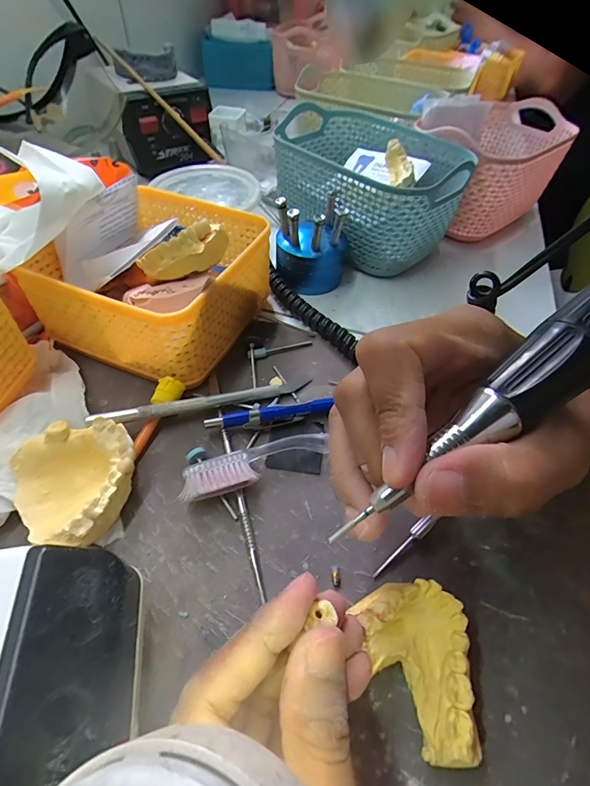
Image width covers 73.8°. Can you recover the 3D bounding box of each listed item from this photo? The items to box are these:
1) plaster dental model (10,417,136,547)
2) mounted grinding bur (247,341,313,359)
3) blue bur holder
[{"bbox_3d":[-0.111,0.045,0.205,0.058,0.027,0.060,2,51,-2],"label":"plaster dental model"},{"bbox_3d":[-0.011,-0.034,0.287,0.050,0.006,0.006,-17,54,-16],"label":"mounted grinding bur"},{"bbox_3d":[0.014,-0.126,0.328,0.059,0.062,0.056,7,51,2],"label":"blue bur holder"}]

